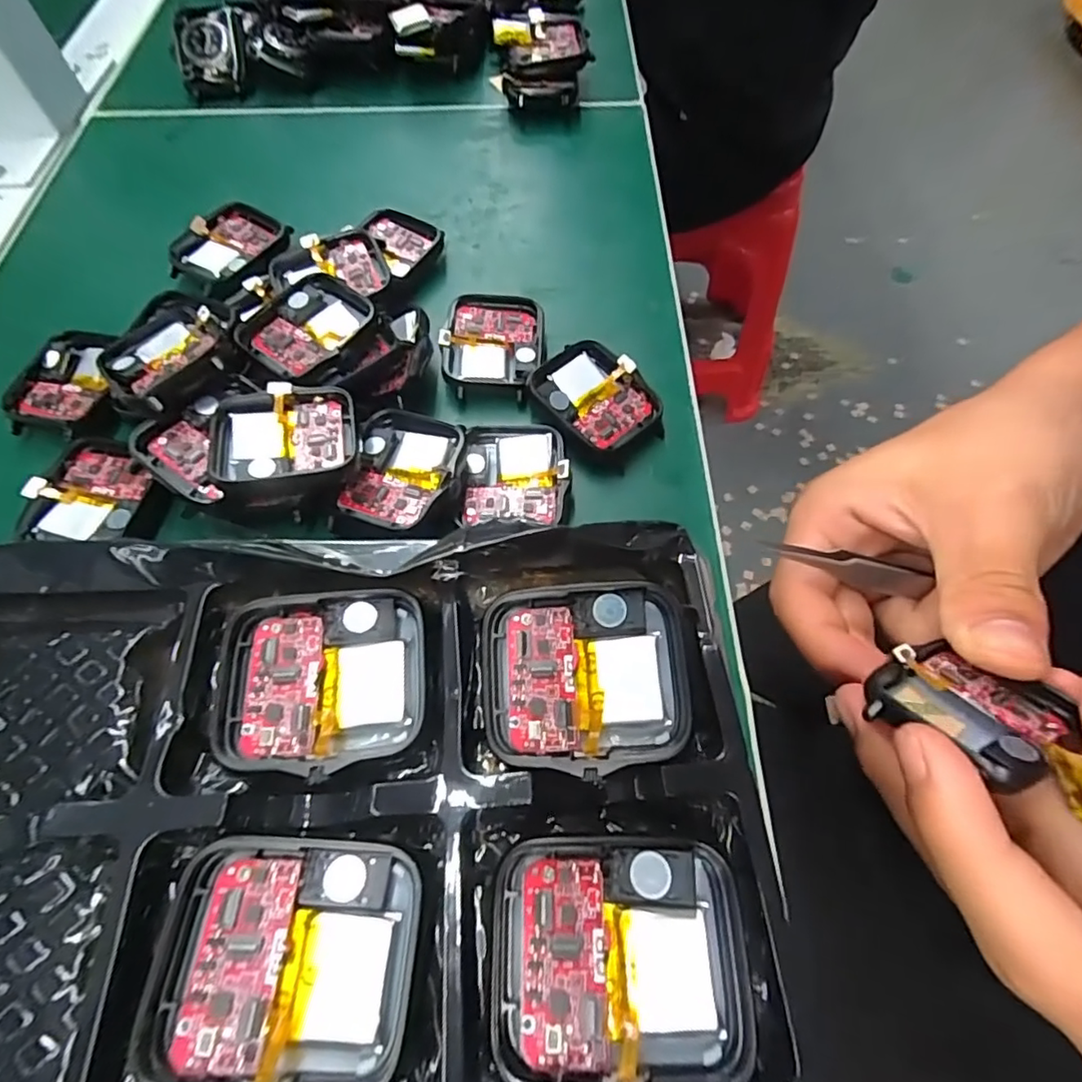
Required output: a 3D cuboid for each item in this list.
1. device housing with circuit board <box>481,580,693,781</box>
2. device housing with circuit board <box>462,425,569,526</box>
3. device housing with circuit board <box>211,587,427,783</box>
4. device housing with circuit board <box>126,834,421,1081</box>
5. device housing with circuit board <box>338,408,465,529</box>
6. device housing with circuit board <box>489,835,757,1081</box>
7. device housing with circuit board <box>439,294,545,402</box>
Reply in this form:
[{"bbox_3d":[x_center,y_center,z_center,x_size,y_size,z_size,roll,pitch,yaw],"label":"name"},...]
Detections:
[{"bbox_3d":[0.009,0.028,0.122,0.043,0.009,0.037,-1,63,1],"label":"device housing with circuit board"},{"bbox_3d":[-0.009,-0.023,0.194,0.034,0.010,0.037,2,63,2],"label":"device housing with circuit board"},{"bbox_3d":[-0.047,0.029,0.124,0.042,0.008,0.037,-6,63,-2],"label":"device housing with circuit board"},{"bbox_3d":[-0.044,0.072,0.099,0.043,0.010,0.036,1,63,2],"label":"device housing with circuit board"},{"bbox_3d":[-0.045,-0.024,0.183,0.033,0.010,0.039,11,64,7],"label":"device housing with circuit board"},{"bbox_3d":[0.014,0.072,0.099,0.043,0.010,0.036,2,63,2],"label":"device housing with circuit board"},{"bbox_3d":[-0.018,-0.075,0.218,0.037,0.008,0.043,0,63,1],"label":"device housing with circuit board"}]

